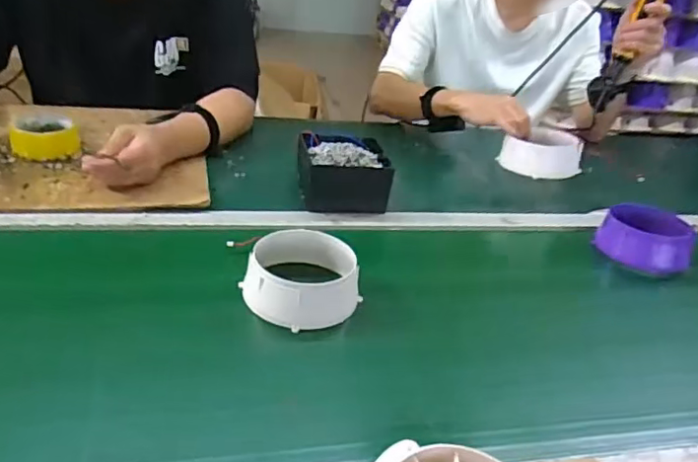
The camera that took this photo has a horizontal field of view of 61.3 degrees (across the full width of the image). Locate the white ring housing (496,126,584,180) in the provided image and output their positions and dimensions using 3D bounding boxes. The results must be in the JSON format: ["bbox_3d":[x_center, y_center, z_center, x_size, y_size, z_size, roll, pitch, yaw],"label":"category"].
[{"bbox_3d":[0.319,-0.132,0.986,0.126,0.061,0.098,12,30,7],"label":"white ring housing"}]

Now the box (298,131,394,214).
[{"bbox_3d":[-0.013,-0.090,0.891,0.126,0.077,0.143,0,31,-14],"label":"box"}]

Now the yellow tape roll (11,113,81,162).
[{"bbox_3d":[-0.466,-0.144,0.907,0.091,0.050,0.091,-6,33,-23],"label":"yellow tape roll"}]

